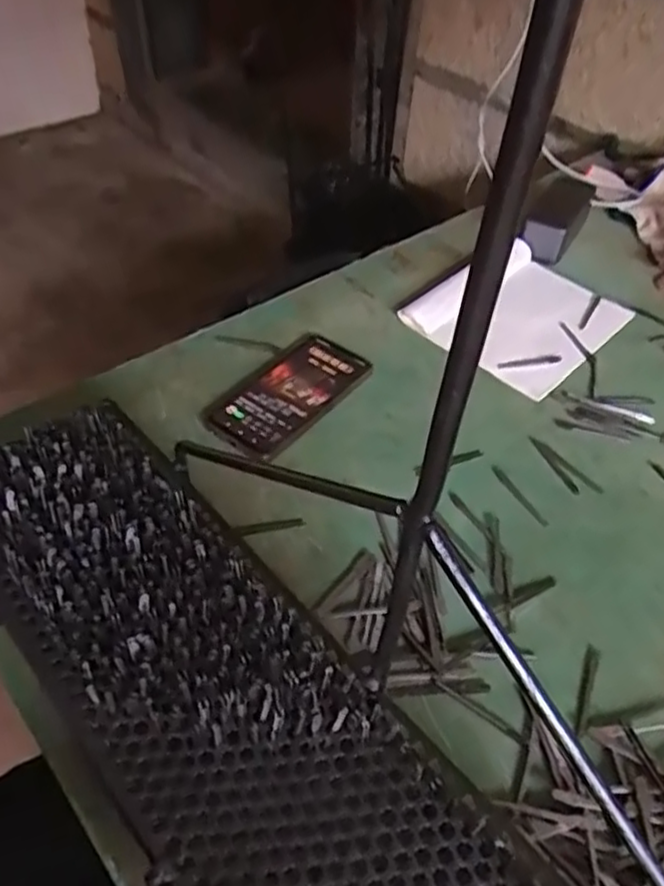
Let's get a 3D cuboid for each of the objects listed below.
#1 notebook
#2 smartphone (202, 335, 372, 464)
[{"bbox_3d":[0.198,-0.139,0.734,0.167,0.027,0.201,36,54,27],"label":"notebook"},{"bbox_3d":[-0.041,-0.047,0.640,0.081,0.011,0.155,32,53,24],"label":"smartphone"}]

